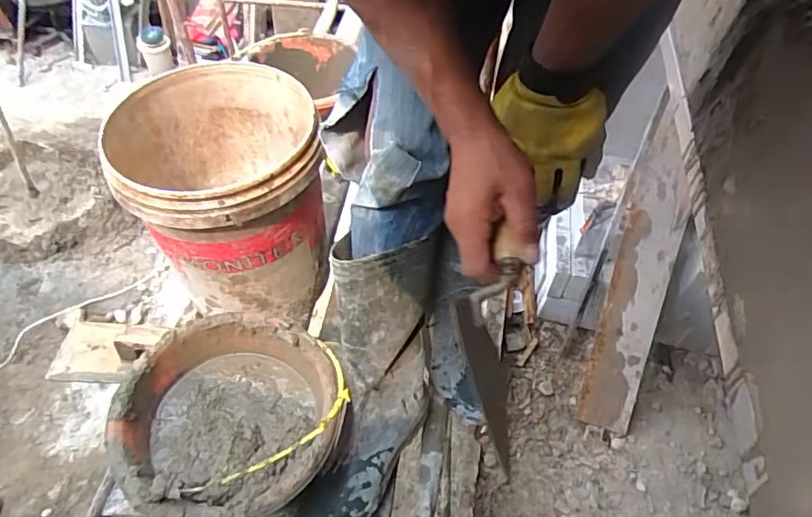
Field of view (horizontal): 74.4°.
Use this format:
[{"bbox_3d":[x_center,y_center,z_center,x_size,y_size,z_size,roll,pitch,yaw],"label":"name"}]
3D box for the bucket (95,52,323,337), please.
[{"bbox_3d":[-0.284,-0.093,0.875,0.282,0.315,0.303,-13,52,-13],"label":"bucket"}]

